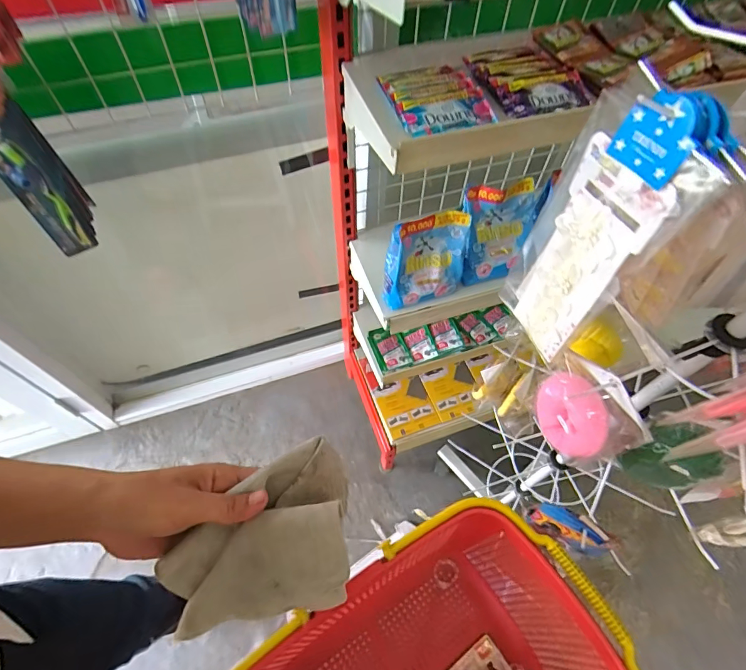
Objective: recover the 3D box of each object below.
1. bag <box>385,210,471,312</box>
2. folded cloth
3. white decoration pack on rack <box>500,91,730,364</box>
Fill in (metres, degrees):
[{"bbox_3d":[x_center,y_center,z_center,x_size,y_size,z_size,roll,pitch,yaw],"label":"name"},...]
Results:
[{"bbox_3d":[0.095,-0.127,0.738,0.147,0.161,0.057,-14,61,-10],"label":"bag"},{"bbox_3d":[-0.082,0.142,0.304,0.128,0.031,0.107,-8,60,-6],"label":"folded cloth"},{"bbox_3d":[0.166,-0.073,0.340,0.023,0.224,0.095,-11,60,-10],"label":"white decoration pack on rack"}]

